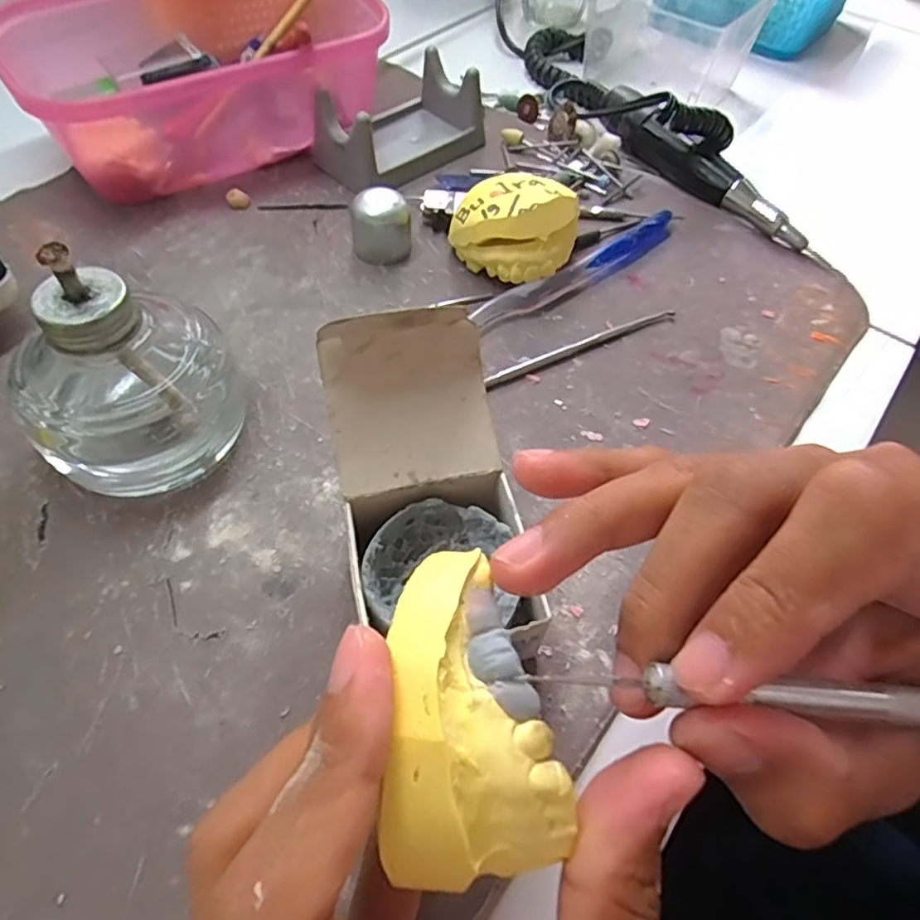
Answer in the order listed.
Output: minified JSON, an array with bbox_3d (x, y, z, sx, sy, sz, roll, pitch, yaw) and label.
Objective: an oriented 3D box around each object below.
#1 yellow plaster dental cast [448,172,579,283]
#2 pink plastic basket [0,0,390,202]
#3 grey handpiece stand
[{"bbox_3d":[0.028,-0.117,0.307,0.059,0.039,0.053,28,59,15],"label":"yellow plaster dental cast"},{"bbox_3d":[-0.137,-0.217,0.347,0.183,0.069,0.113,-33,64,-22],"label":"pink plastic basket"},{"bbox_3d":[-0.036,-0.200,0.360,0.056,0.038,0.096,36,62,19],"label":"grey handpiece stand"}]

